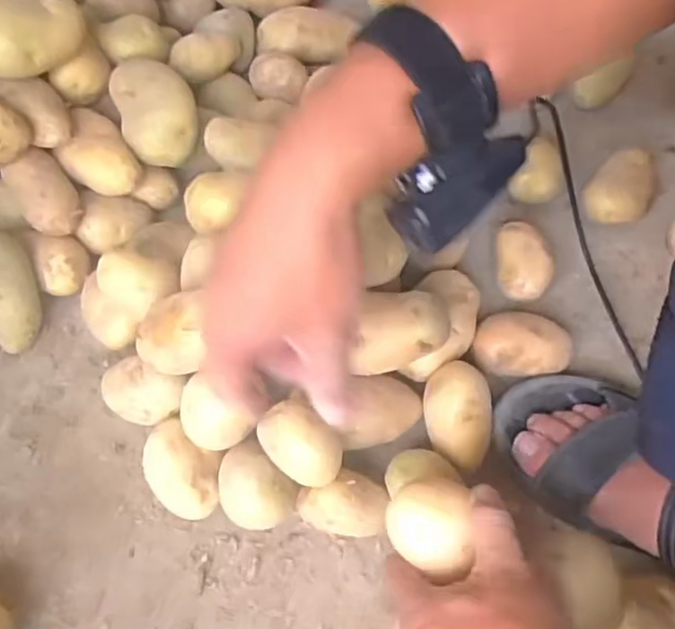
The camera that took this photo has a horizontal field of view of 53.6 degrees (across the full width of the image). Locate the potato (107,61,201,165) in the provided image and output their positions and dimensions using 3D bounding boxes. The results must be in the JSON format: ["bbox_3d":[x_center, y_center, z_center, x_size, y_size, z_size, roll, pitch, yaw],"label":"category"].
[{"bbox_3d":[-0.154,-0.173,0.572,0.065,0.040,0.090,-19,103,-15],"label":"potato"}]

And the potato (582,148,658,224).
[{"bbox_3d":[0.262,-0.114,0.617,0.054,0.036,0.084,35,65,16],"label":"potato"}]

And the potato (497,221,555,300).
[{"bbox_3d":[0.153,-0.039,0.563,0.043,0.046,0.065,3,60,0],"label":"potato"}]

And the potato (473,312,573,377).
[{"bbox_3d":[0.142,0.026,0.529,0.076,0.044,0.050,-5,61,-5],"label":"potato"}]

